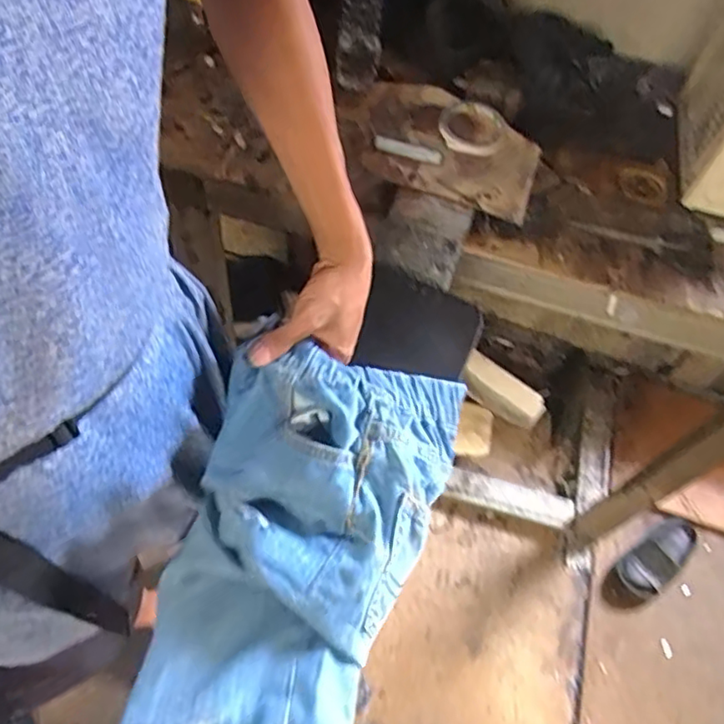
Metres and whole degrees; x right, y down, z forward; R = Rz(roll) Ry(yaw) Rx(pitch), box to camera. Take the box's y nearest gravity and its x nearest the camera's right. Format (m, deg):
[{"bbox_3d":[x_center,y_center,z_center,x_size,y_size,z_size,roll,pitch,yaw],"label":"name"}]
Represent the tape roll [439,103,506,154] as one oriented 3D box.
[{"bbox_3d":[0.143,-0.301,0.794,0.085,0.015,0.088,3,57,-5],"label":"tape roll"}]

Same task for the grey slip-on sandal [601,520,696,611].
[{"bbox_3d":[0.656,0.445,1.379,0.271,0.103,0.103,-30,65,-23],"label":"grey slip-on sandal"}]

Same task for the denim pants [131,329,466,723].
[{"bbox_3d":[-0.073,0.225,0.469,0.195,0.080,0.492,14,68,7],"label":"denim pants"}]

